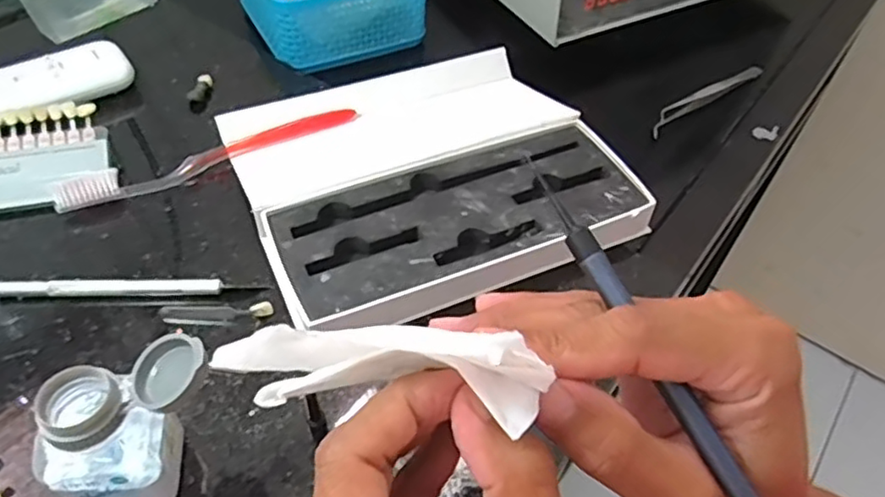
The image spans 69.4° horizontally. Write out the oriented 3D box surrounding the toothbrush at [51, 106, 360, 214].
[{"bbox_3d":[-0.144,-0.063,0.405,0.189,0.020,0.014,-22,54,-21],"label":"toothbrush"}]

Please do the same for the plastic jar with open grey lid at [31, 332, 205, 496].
[{"bbox_3d":[-0.123,0.073,0.254,0.035,0.070,0.065,35,56,24],"label":"plastic jar with open grey lid"}]

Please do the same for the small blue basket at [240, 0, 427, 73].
[{"bbox_3d":[-0.093,-0.214,0.530,0.145,0.069,0.110,-25,55,-23],"label":"small blue basket"}]

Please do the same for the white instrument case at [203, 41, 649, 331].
[{"bbox_3d":[-0.009,-0.047,0.402,0.213,0.034,0.196,-17,53,-18],"label":"white instrument case"}]

